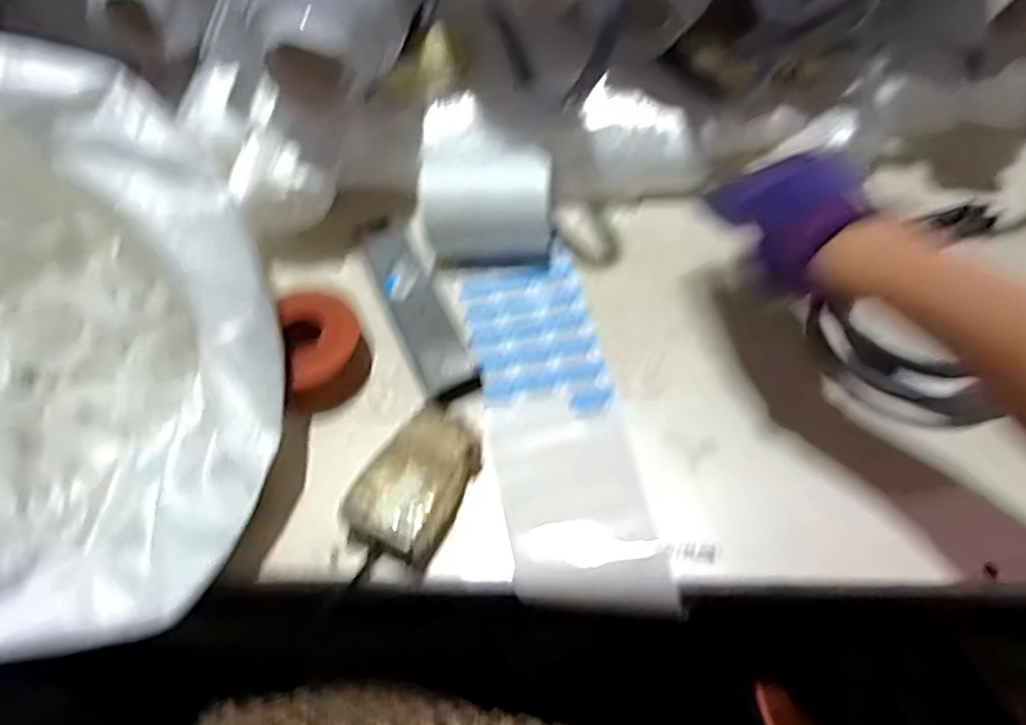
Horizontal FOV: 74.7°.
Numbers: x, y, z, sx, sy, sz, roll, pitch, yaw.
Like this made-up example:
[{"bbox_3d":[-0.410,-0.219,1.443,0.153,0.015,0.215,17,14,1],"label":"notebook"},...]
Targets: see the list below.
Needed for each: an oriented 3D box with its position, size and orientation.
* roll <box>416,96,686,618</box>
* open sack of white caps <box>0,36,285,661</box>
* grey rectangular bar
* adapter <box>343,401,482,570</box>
[{"bbox_3d":[0.013,-0.043,0.563,0.127,0.086,0.451,-13,58,-4],"label":"roll"},{"bbox_3d":[-0.353,-0.003,0.446,0.365,0.228,0.361,-30,61,-14],"label":"open sack of white caps"},{"bbox_3d":[-0.085,-0.049,0.593,0.043,0.022,0.190,-23,60,-10],"label":"grey rectangular bar"},{"bbox_3d":[-0.069,0.084,0.502,0.066,0.046,0.119,19,62,15],"label":"adapter"}]

